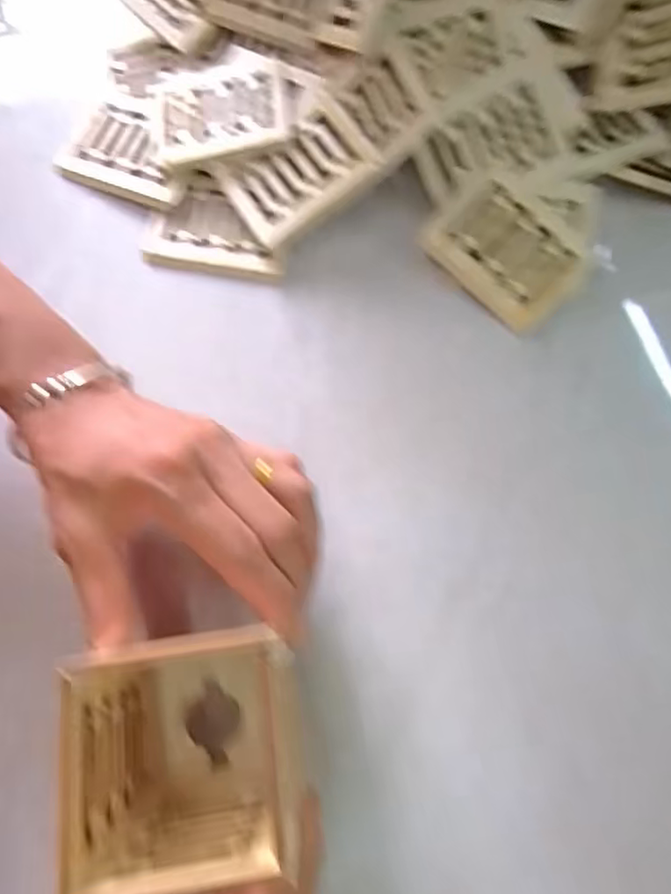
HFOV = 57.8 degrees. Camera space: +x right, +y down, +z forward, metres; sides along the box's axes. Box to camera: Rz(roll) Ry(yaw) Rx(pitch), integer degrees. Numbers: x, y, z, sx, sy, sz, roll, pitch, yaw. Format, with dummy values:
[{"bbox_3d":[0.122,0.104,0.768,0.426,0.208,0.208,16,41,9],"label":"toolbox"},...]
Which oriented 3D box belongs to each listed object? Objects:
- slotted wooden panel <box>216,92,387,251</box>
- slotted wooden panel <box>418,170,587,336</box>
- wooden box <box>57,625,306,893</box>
[{"bbox_3d":[-0.022,-0.156,0.344,0.076,0.009,0.059,-35,77,5],"label":"slotted wooden panel"},{"bbox_3d":[0.095,-0.107,0.338,0.082,0.004,0.059,43,88,0],"label":"slotted wooden panel"},{"bbox_3d":[-0.051,0.108,0.218,0.067,0.080,0.070,-11,73,-4],"label":"wooden box"}]

